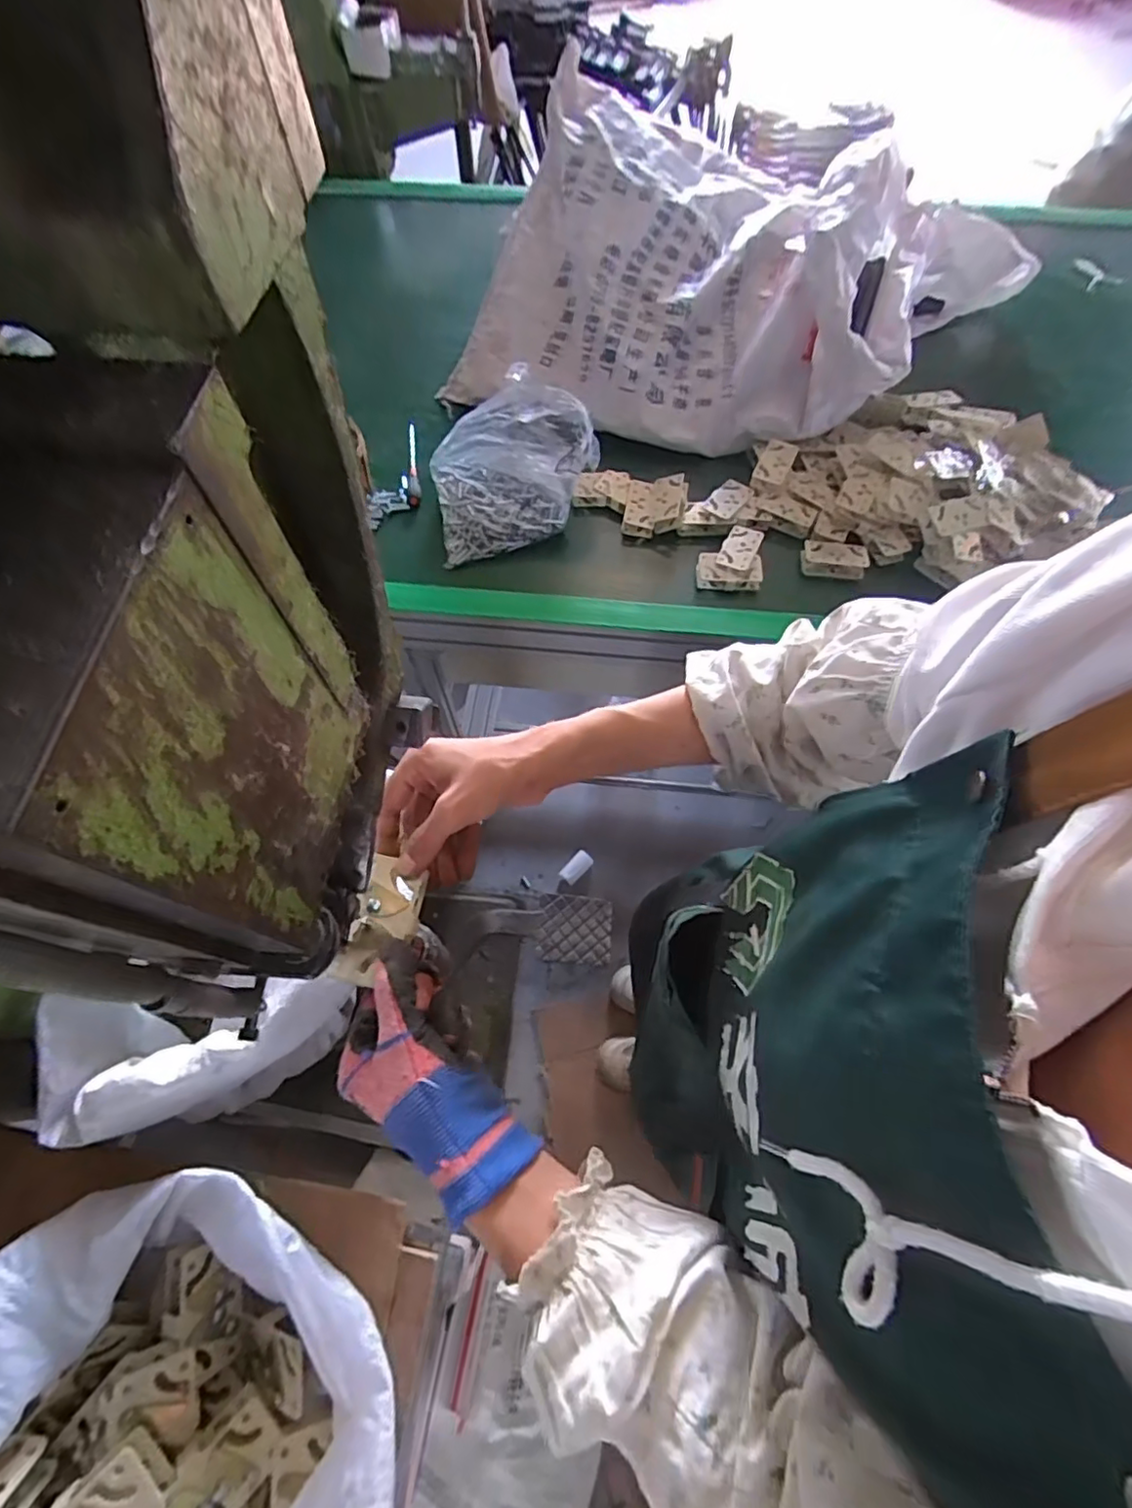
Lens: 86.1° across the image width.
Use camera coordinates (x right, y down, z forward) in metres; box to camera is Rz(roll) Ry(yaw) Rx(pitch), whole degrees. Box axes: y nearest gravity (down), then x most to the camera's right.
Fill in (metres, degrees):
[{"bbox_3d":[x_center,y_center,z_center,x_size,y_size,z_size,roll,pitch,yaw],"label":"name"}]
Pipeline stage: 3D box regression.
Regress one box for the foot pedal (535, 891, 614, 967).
[{"bbox_3d":[0.019,0.361,1.250,0.152,0.041,0.134,4,64,2],"label":"foot pedal"}]

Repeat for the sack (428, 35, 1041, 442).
[{"bbox_3d":[0.268,-0.707,0.896,0.755,0.222,0.574,21,66,10],"label":"sack"}]

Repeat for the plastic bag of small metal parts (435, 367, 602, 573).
[{"bbox_3d":[-0.076,-0.382,0.791,0.214,0.100,0.198,-17,65,-8],"label":"plastic bag of small metal parts"}]

